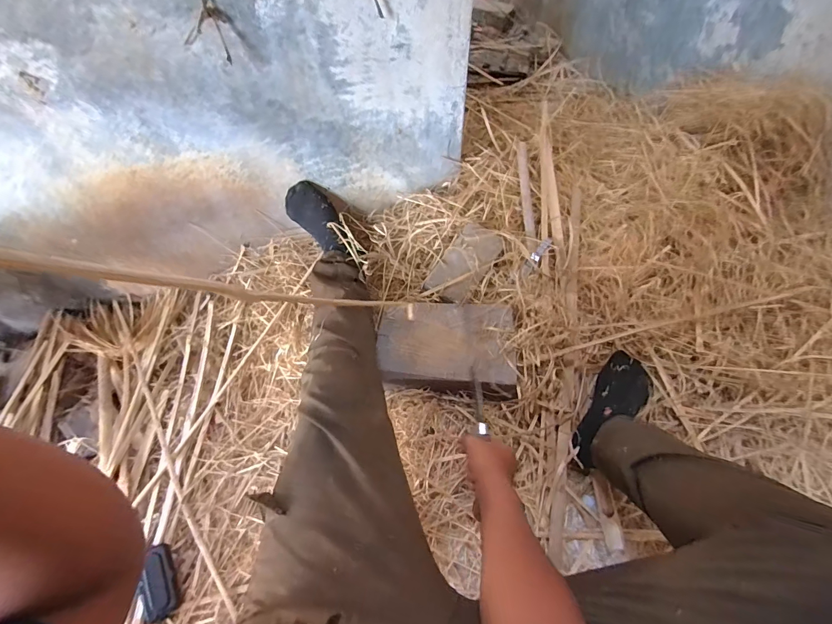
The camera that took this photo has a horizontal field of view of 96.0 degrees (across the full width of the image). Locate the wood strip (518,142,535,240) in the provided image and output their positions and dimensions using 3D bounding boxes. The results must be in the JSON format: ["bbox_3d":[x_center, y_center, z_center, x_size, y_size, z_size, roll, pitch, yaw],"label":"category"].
[{"bbox_3d":[0.277,-0.310,0.943,0.024,0.018,0.276,0,73,1],"label":"wood strip"}]

